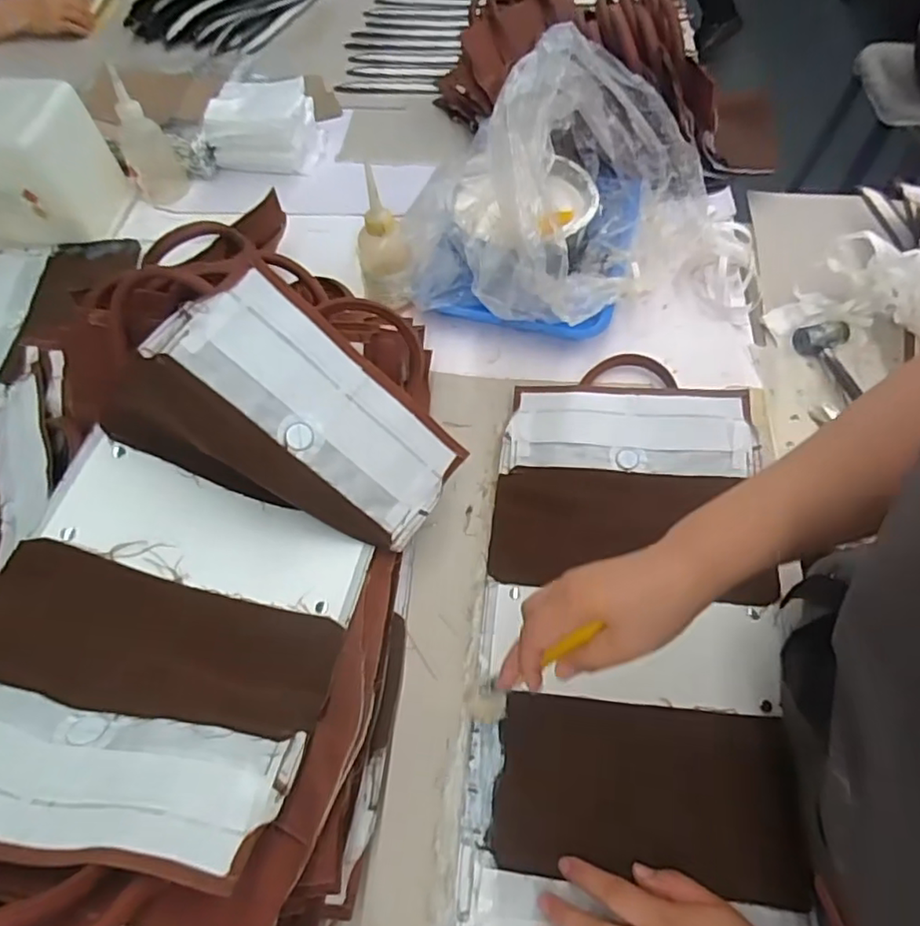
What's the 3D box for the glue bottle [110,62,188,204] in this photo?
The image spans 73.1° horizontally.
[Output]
[{"bbox_3d":[-0.412,-0.418,0.809,0.052,0.142,0.064,29,64,19],"label":"glue bottle"}]

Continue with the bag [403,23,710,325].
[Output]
[{"bbox_3d":[0.100,-0.315,0.656,0.287,0.203,0.332,34,65,20],"label":"bag"}]

